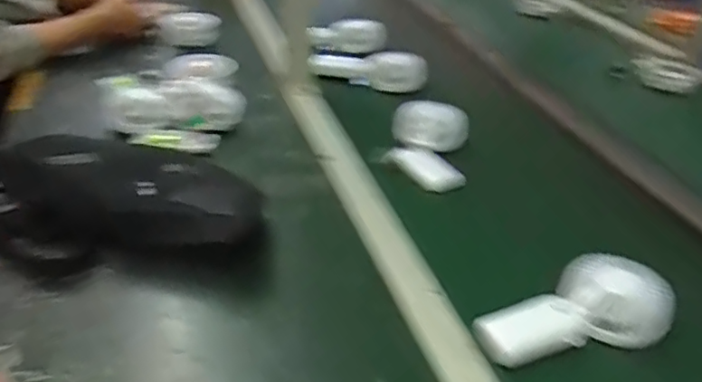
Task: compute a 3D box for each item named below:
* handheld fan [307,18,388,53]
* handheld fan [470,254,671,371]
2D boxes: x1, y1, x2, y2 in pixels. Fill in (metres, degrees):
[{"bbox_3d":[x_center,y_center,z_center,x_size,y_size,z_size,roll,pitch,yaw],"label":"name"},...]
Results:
[{"bbox_3d":[-0.005,-0.307,1.137,0.158,0.052,0.029,-2,34,-11],"label":"handheld fan"},{"bbox_3d":[0.205,0.109,0.533,0.175,0.040,0.077,-10,37,-22],"label":"handheld fan"}]

